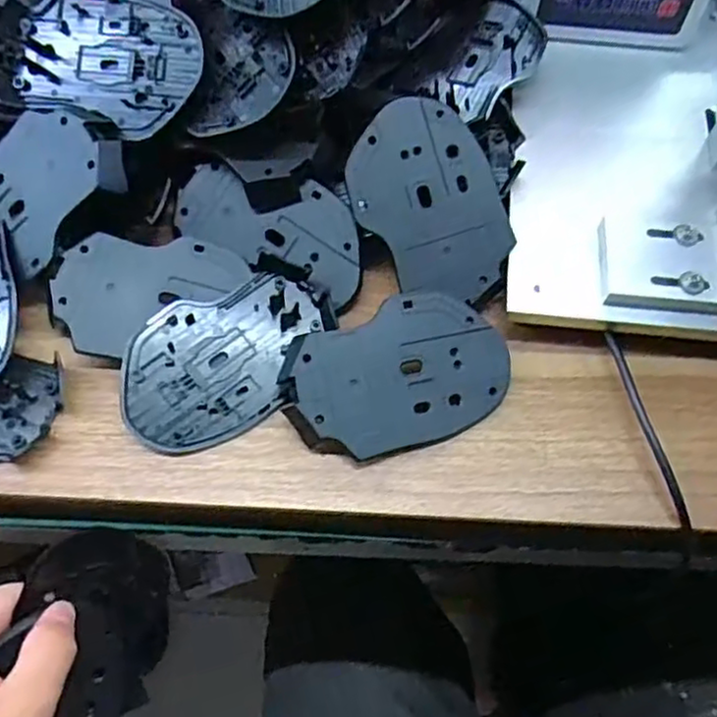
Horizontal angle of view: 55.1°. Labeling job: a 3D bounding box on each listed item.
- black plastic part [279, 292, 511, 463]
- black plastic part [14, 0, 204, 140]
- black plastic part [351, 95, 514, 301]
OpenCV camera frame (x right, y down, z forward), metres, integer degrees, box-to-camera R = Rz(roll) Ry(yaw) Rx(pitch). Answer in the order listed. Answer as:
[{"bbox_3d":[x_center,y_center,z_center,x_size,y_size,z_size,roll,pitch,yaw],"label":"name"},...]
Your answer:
[{"bbox_3d":[0.021,0.009,0.346,0.112,0.009,0.073,-24,83,-16],"label":"black plastic part"},{"bbox_3d":[-0.133,-0.159,0.366,0.100,0.006,0.066,19,94,11],"label":"black plastic part"},{"bbox_3d":[0.038,-0.083,0.363,0.070,0.006,0.105,-31,89,1],"label":"black plastic part"}]

